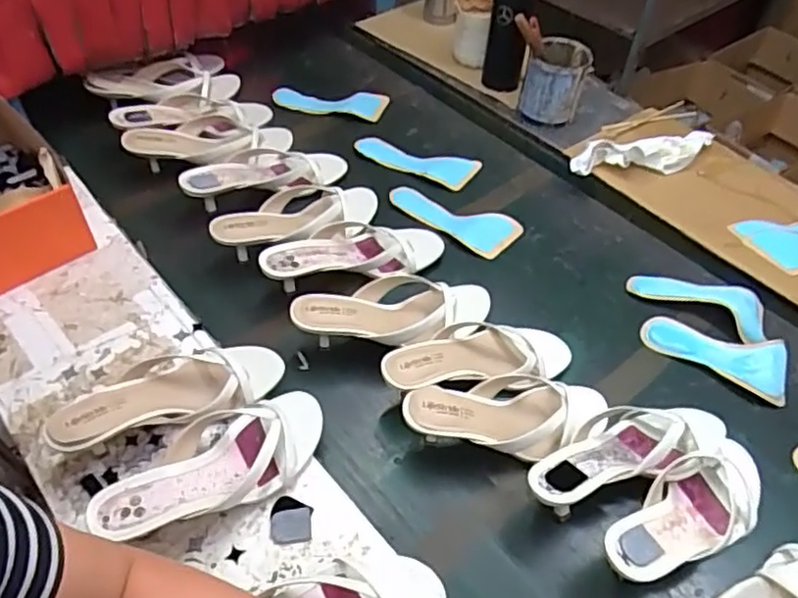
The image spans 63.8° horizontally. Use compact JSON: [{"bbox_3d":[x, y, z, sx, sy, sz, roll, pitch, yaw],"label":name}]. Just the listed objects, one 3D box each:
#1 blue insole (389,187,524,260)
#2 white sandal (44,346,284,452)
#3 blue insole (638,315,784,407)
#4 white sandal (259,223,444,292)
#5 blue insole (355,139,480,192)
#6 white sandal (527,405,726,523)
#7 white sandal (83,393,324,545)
[{"bbox_3d":[0.081,-0.126,0.972,0.193,0.010,0.095,30,47,25],"label":"blue insole"},{"bbox_3d":[-0.234,0.098,0.677,0.229,0.058,0.090,-17,51,-21],"label":"white sandal"},{"bbox_3d":[0.397,0.065,0.805,0.174,0.033,0.065,23,52,16],"label":"blue insole"},{"bbox_3d":[-0.058,-0.064,0.862,0.254,0.066,0.087,-20,53,-18],"label":"white sandal"},{"bbox_3d":[0.031,-0.237,1.065,0.189,0.012,0.083,24,53,18],"label":"blue insole"},{"bbox_3d":[0.237,0.158,0.685,0.245,0.063,0.080,-17,52,-16],"label":"white sandal"},{"bbox_3d":[-0.175,0.160,0.623,0.223,0.057,0.089,-24,55,-21],"label":"white sandal"}]

